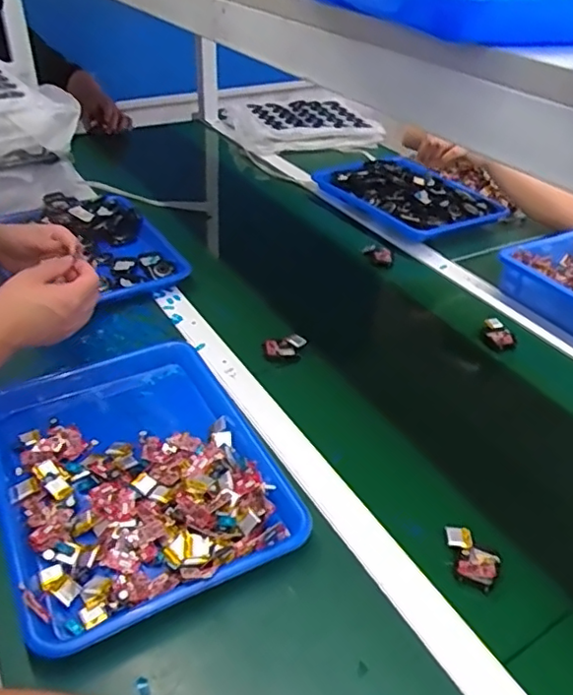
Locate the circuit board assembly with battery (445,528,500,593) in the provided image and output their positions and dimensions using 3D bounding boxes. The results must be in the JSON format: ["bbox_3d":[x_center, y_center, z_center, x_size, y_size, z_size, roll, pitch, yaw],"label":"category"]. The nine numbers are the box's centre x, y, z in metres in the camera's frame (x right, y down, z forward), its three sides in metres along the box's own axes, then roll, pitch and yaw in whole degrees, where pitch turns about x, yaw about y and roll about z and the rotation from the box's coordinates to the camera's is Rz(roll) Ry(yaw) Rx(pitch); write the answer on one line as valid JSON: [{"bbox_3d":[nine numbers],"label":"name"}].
[{"bbox_3d":[0.166,0.190,0.541,0.054,0.012,0.041,26,43,29],"label":"circuit board assembly with battery"}]

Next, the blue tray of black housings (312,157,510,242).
[{"bbox_3d":[0.233,-0.299,1.156,0.228,0.045,0.320,-21,42,-28],"label":"blue tray of black housings"}]

